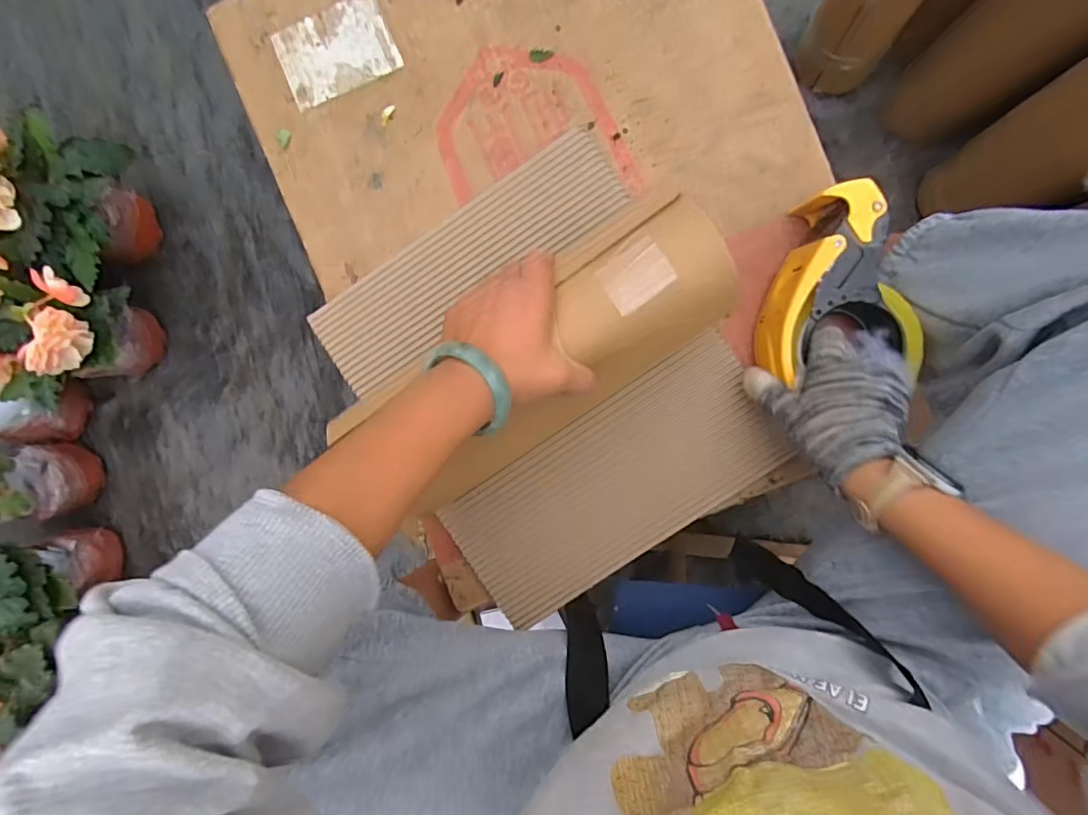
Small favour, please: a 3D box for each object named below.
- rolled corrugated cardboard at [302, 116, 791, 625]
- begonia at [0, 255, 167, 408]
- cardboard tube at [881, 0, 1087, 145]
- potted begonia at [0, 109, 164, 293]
[{"bbox_3d":[0.009,-0.015,0.419,0.289,0.129,0.333,-34,91,3],"label":"rolled corrugated cardboard"},{"bbox_3d":[-0.610,-0.102,0.648,0.249,0.210,0.165,16,93,1],"label":"begonia"},{"bbox_3d":[0.414,-0.325,0.478,0.096,0.264,0.096,-37,90,3],"label":"cardboard tube"},{"bbox_3d":[-0.563,-0.242,0.620,0.178,0.215,0.161,19,93,1],"label":"potted begonia"}]

